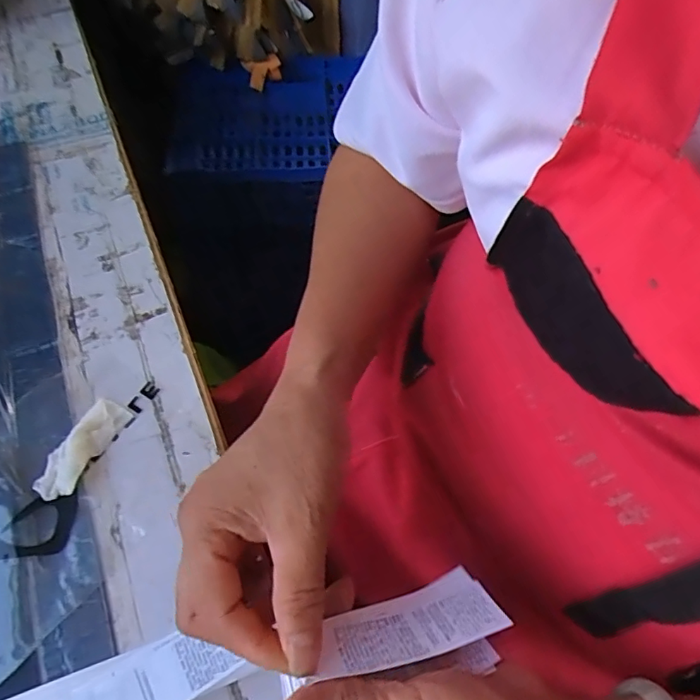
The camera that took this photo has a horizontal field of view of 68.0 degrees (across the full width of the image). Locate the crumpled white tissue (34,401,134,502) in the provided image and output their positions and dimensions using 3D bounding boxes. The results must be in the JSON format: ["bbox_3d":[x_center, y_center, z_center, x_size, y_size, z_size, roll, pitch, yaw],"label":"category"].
[{"bbox_3d":[-0.185,0.067,0.358,0.029,0.011,0.074,20,59,11],"label":"crumpled white tissue"}]

